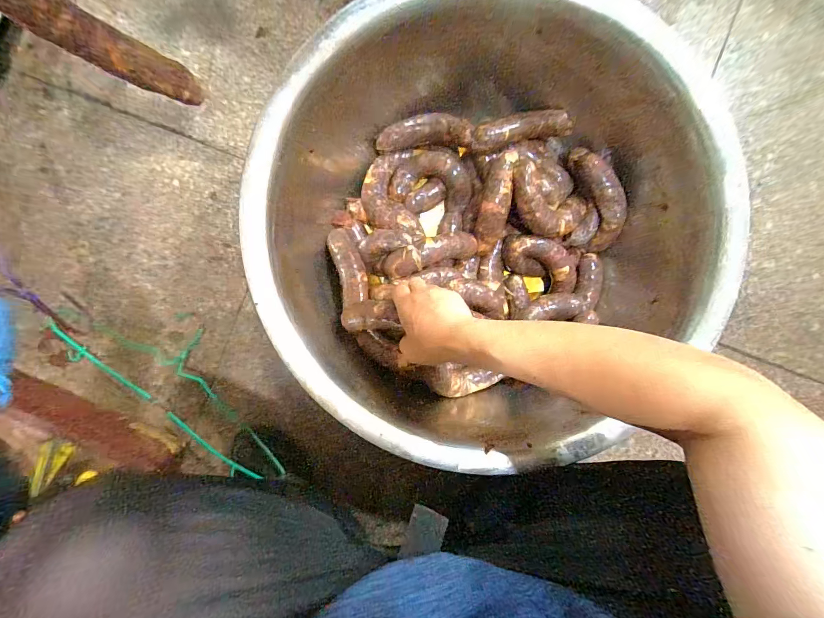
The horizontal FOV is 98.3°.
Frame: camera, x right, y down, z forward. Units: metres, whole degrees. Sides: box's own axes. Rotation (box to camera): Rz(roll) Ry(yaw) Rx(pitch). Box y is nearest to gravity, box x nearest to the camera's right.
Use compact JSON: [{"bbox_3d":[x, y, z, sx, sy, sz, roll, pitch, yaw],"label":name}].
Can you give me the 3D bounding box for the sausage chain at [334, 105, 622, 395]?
[{"bbox_3d":[0.085,-0.105,0.521,0.422,0.107,0.377,-30,92,-1],"label":"sausage chain"}]

